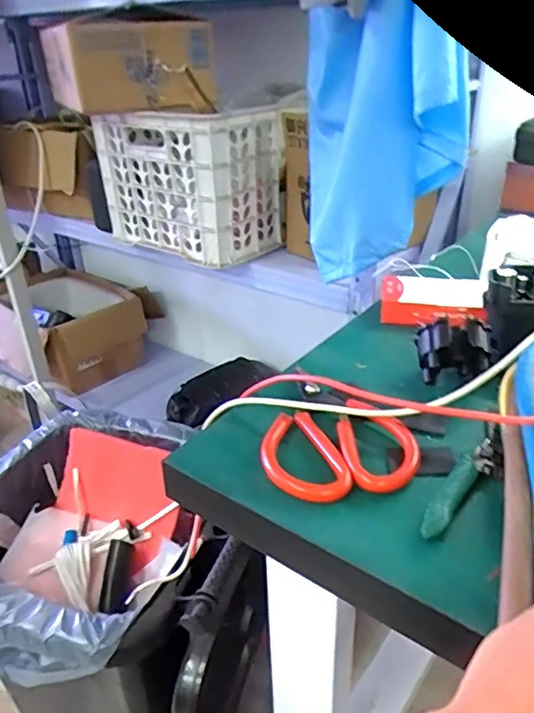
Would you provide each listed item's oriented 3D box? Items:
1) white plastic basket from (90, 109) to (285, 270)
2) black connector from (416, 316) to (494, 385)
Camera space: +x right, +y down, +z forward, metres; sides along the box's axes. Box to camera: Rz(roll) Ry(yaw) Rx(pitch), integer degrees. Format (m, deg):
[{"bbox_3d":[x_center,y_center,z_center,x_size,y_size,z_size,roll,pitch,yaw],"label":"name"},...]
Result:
[{"bbox_3d":[-0.157,-0.344,1.100,0.331,0.245,0.187,21,37,34],"label":"white plastic basket"},{"bbox_3d":[0.166,-0.005,0.503,0.059,0.052,0.047,-3,30,-3],"label":"black connector"}]

